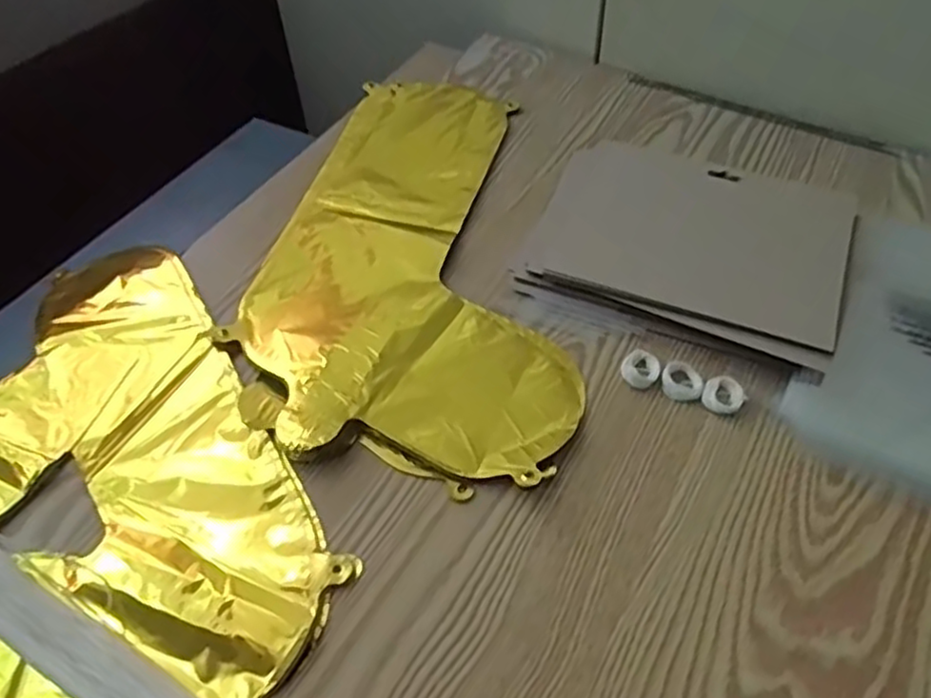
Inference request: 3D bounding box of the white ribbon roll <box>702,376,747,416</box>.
[{"bbox_3d":[0.161,0.029,0.435,0.024,0.005,0.026,-1,50,1],"label":"white ribbon roll"}]

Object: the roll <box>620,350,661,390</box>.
[{"bbox_3d":[0.112,0.013,0.448,0.024,0.006,0.026,-1,50,1],"label":"roll"}]

